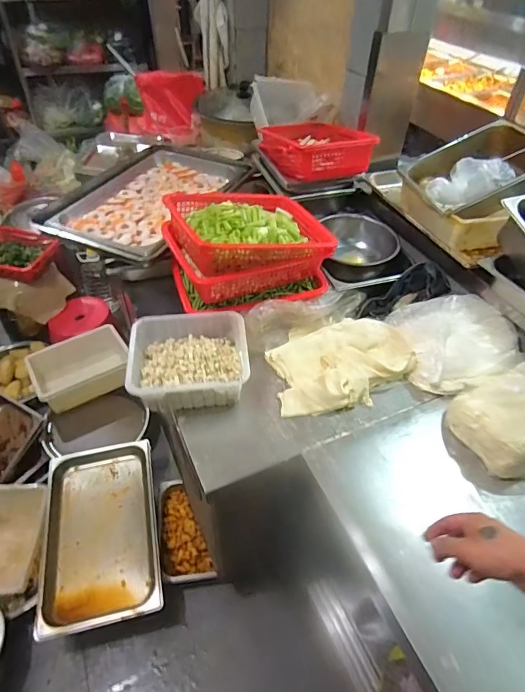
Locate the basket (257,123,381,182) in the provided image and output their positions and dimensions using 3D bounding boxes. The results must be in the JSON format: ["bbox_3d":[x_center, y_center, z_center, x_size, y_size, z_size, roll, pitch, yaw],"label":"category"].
[{"bbox_3d":[0.160,-0.600,1.323,0.254,0.093,0.277,-13,47,-15],"label":"basket"}]

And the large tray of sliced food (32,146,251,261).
[{"bbox_3d":[-0.318,-0.444,1.261,0.382,0.041,0.622,16,47,14],"label":"large tray of sliced food"}]

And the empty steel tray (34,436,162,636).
[{"bbox_3d":[-0.485,0.545,1.328,0.324,0.073,0.532,-9,46,-11],"label":"empty steel tray"}]

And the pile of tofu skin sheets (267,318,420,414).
[{"bbox_3d":[0.174,0.030,0.973,0.310,0.049,0.229,-9,46,-11],"label":"pile of tofu skin sheets"}]

